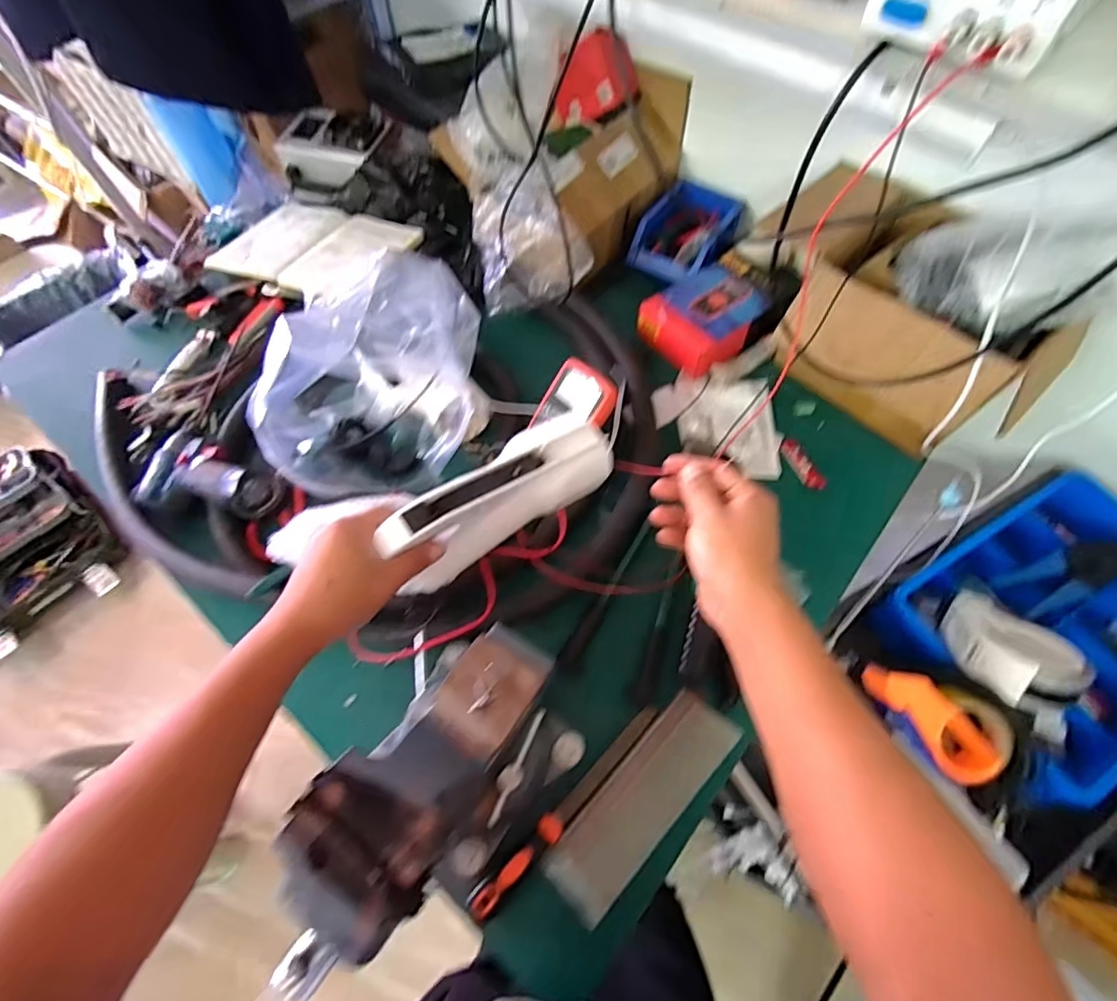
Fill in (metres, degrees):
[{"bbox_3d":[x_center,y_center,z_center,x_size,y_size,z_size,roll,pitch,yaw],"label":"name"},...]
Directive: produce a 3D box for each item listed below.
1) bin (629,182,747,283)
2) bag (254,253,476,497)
[{"bbox_3d":[0.210,-0.446,0.876,0.147,0.068,0.189,31,67,16],"label":"bin"},{"bbox_3d":[-0.250,-0.161,0.711,0.274,0.151,0.282,-3,62,-1],"label":"bag"}]

